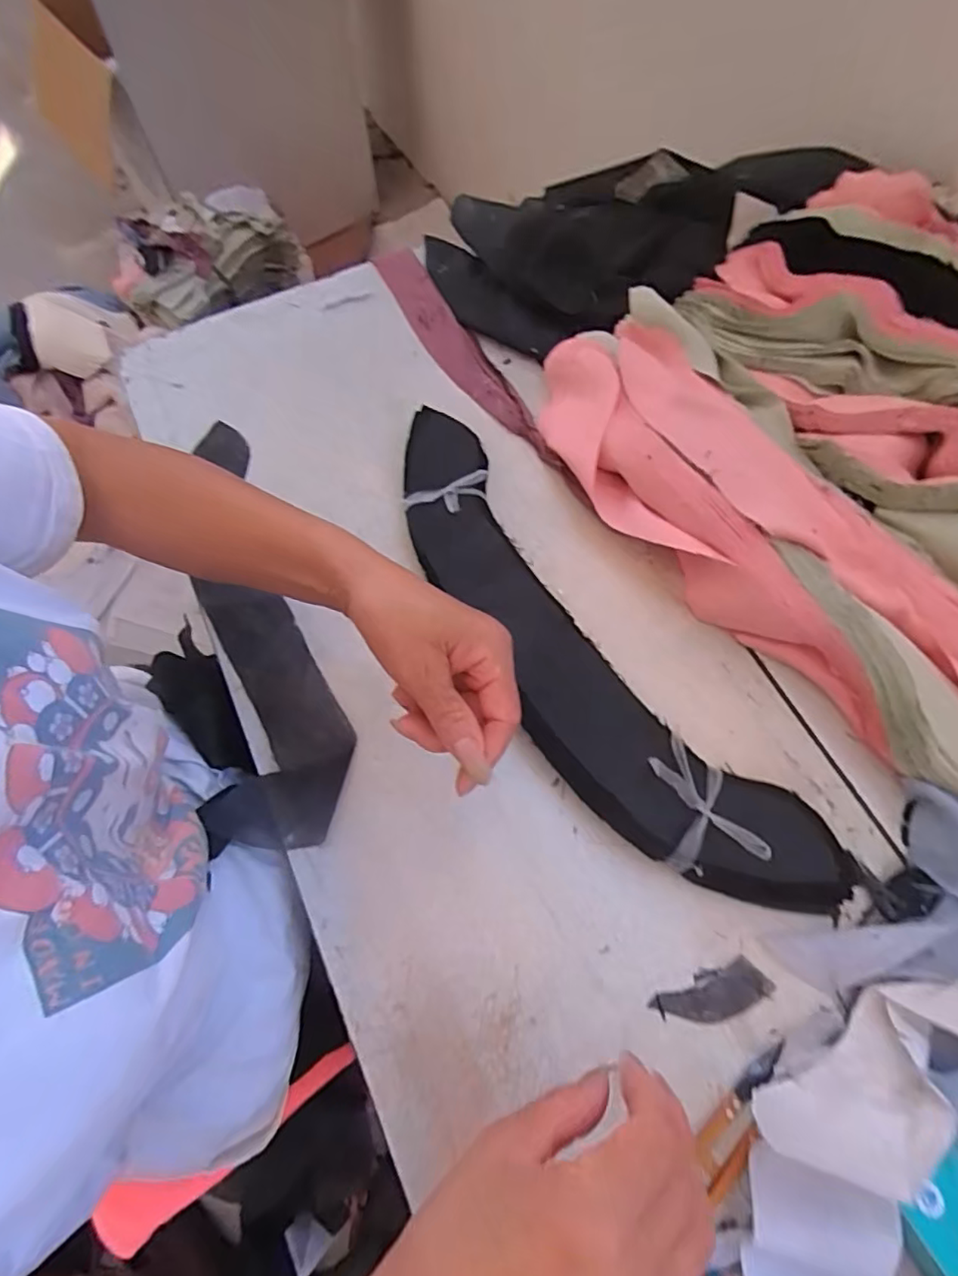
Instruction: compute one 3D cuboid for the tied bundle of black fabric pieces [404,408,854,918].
[{"bbox_3d":[0.061,0.019,0.413,0.106,0.033,0.410,-34,70,-13],"label":"tied bundle of black fabric pieces"}]

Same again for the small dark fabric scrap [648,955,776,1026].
[{"bbox_3d":[0.133,0.204,0.347,0.064,0.004,0.027,-24,68,-9],"label":"small dark fabric scrap"}]

